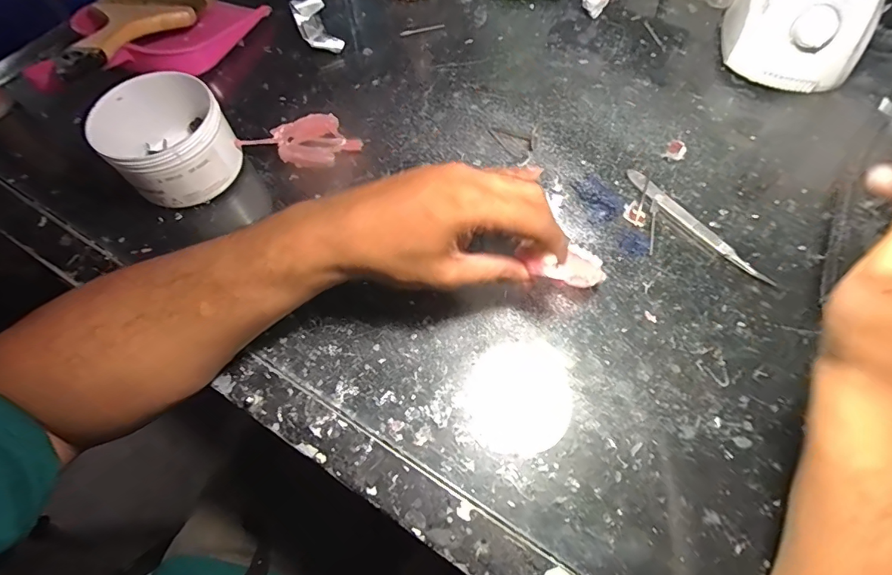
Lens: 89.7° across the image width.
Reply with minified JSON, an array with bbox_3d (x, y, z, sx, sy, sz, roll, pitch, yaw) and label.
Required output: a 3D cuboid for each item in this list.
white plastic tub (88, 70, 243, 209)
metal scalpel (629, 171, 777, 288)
[{"bbox_3d":[-0.221,-0.117,0.366,0.087,0.066,0.089,-1,64,2],"label":"white plastic tub"},{"bbox_3d":[0.195,-0.049,0.354,0.014,0.004,0.134,-35,67,-14],"label":"metal scalpel"}]

